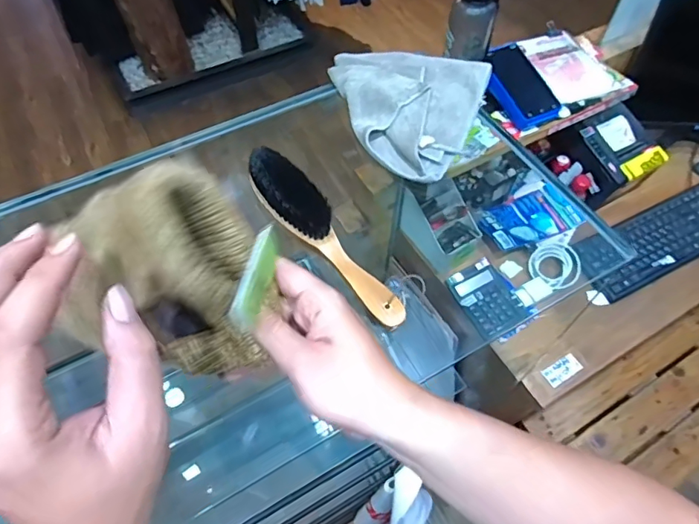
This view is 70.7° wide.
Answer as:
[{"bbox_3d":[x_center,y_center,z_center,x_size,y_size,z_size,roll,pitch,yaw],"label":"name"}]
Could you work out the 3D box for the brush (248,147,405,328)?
[{"bbox_3d":[-0.027,-0.031,0.493,0.047,0.035,0.231,-35,64,-20],"label":"brush"}]

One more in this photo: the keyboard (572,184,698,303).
[{"bbox_3d":[0.664,-0.064,1.004,0.464,0.031,0.133,-23,61,-14],"label":"keyboard"}]

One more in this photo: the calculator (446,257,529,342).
[{"bbox_3d":[0.260,0.067,0.929,0.105,0.025,0.140,-21,60,-13],"label":"calculator"}]

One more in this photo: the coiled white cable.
[{"bbox_3d":[0.389,0.029,0.959,0.094,0.021,0.167,26,61,15],"label":"coiled white cable"}]

